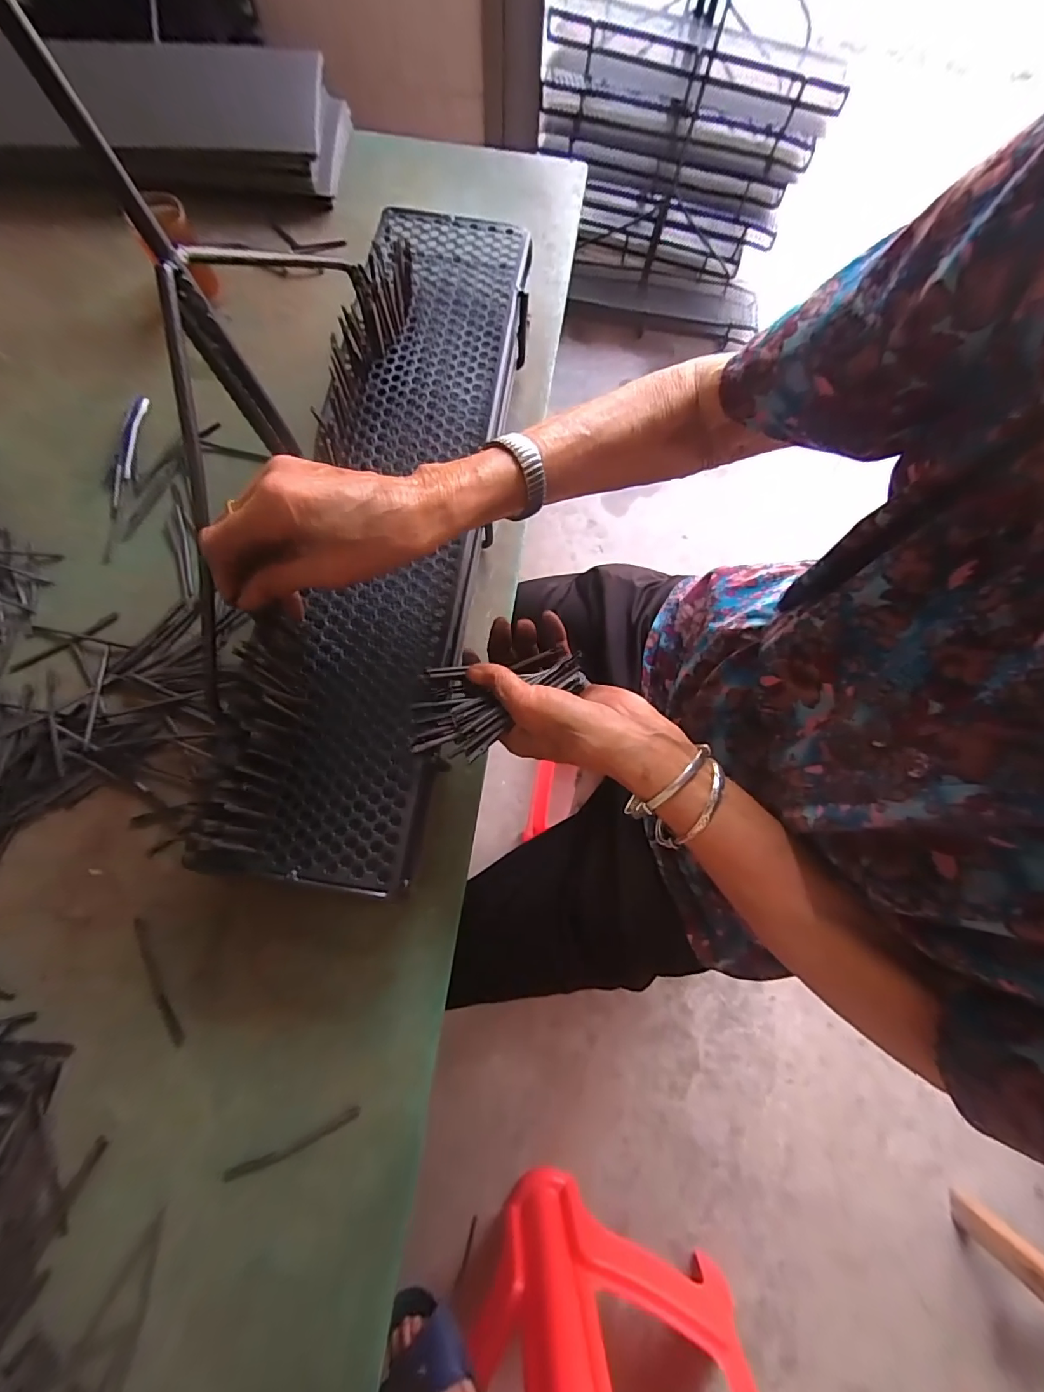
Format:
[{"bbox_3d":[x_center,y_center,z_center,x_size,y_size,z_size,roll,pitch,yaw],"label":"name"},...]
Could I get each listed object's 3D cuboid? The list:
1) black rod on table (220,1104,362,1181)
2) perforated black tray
[{"bbox_3d":[-0.159,0.312,0.338,0.093,0.005,0.009,-22,77,-6],"label":"black rod on table"},{"bbox_3d":[-0.103,-0.161,0.387,0.145,0.028,0.596,7,76,2],"label":"perforated black tray"}]

